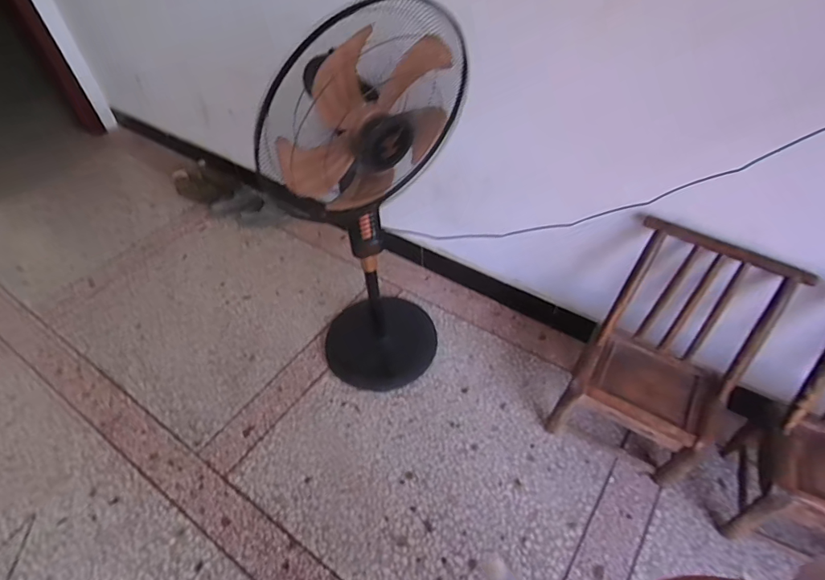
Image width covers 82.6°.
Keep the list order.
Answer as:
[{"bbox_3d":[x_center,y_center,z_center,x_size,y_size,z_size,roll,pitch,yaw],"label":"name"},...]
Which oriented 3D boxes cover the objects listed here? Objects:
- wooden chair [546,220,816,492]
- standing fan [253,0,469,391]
[{"bbox_3d":[0.696,0.194,1.289,0.388,0.608,0.376,24,54,23],"label":"wooden chair"},{"bbox_3d":[-0.125,-0.141,1.317,0.422,1.154,0.356,-26,52,-19],"label":"standing fan"}]

